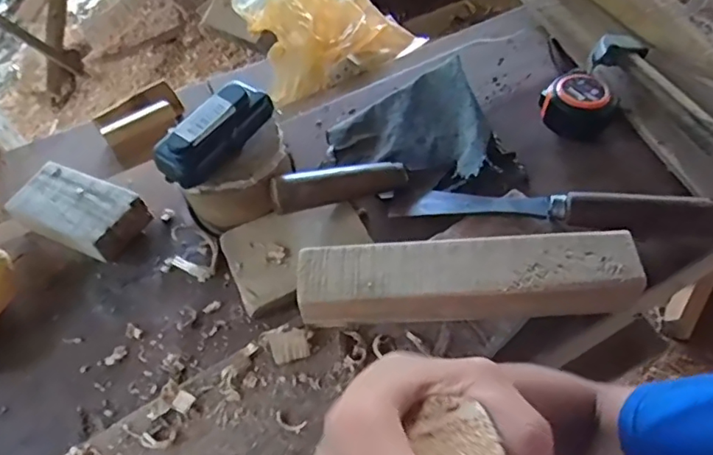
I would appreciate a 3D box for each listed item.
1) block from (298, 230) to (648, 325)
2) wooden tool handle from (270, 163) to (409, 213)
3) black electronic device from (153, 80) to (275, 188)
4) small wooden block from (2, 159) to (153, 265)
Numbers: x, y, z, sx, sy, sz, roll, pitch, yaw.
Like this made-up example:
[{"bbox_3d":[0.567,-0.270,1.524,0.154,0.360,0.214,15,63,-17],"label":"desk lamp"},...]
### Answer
[{"bbox_3d":[0.081,0.039,0.415,0.244,0.041,0.049,-2,56,1],"label":"block"},{"bbox_3d":[-0.014,-0.039,0.492,0.124,0.024,0.028,-11,53,-21],"label":"wooden tool handle"},{"bbox_3d":[-0.117,-0.081,0.463,0.042,0.033,0.108,37,65,23],"label":"black electronic device"},{"bbox_3d":[-0.261,-0.013,0.516,0.118,0.037,0.067,23,60,16],"label":"small wooden block"}]

